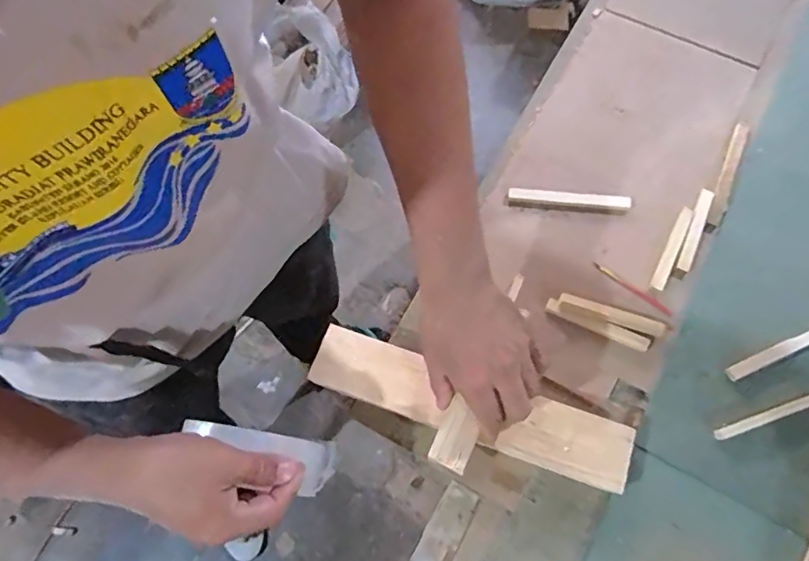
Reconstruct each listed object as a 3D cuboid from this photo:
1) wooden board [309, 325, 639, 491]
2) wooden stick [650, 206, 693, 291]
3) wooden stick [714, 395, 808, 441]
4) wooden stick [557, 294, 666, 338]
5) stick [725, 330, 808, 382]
[{"bbox_3d":[0.058,0.120,0.509,0.307,0.020,0.062,19,72,8],"label":"wooden board"},{"bbox_3d":[0.290,-0.035,0.568,0.013,0.006,0.104,27,74,11],"label":"wooden stick"},{"bbox_3d":[0.352,0.129,0.502,0.114,0.007,0.012,-19,71,-4],"label":"wooden stick"},{"bbox_3d":[0.217,0.037,0.548,0.111,0.010,0.018,16,72,8],"label":"wooden stick"},{"bbox_3d":[0.385,0.066,0.523,0.137,0.015,0.015,-23,71,-6],"label":"stick"}]

